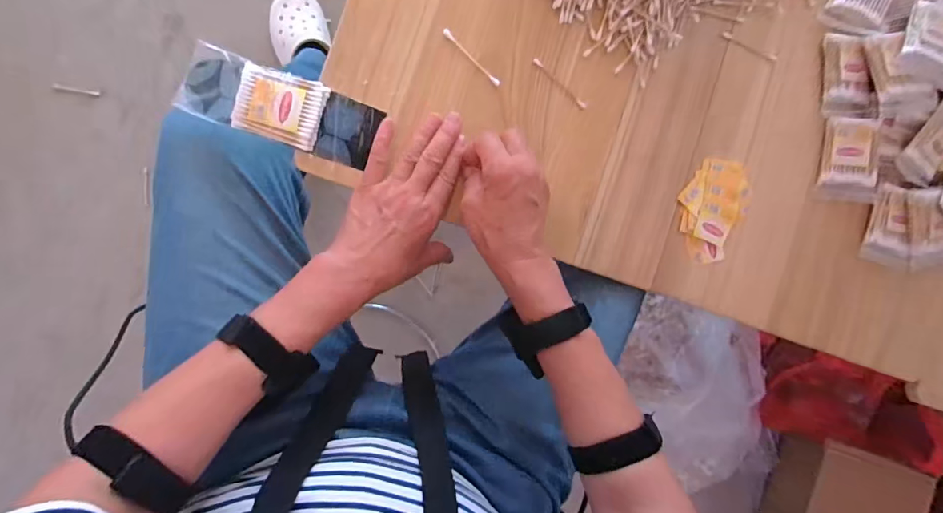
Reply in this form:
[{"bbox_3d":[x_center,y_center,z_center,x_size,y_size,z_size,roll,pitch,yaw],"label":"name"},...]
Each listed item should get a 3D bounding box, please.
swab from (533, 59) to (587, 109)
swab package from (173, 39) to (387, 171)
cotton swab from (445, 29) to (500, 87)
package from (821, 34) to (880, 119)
[{"bbox_3d":[0.091,-0.176,0.464,0.071,0.004,0.007,40,86,-9],"label":"swab"},{"bbox_3d":[-0.175,-0.136,0.412,0.169,0.018,0.061,18,89,-7],"label":"swab package"},{"bbox_3d":[0.001,-0.195,0.446,0.073,0.006,0.006,43,85,-8],"label":"cotton swab"},{"bbox_3d":[0.431,-0.204,0.517,0.049,0.025,0.091,-3,93,-9],"label":"package"}]

